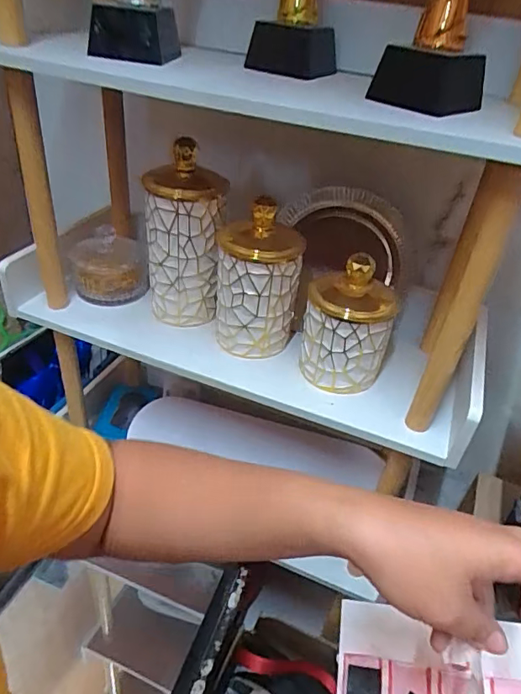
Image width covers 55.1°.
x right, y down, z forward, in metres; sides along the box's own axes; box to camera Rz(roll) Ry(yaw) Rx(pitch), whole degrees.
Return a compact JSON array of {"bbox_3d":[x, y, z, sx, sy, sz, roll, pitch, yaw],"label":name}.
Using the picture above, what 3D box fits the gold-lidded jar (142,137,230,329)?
[{"bbox_3d":[-0.100,-0.142,0.662,0.101,0.214,0.111,5,36,-3],"label":"gold-lidded jar"}]

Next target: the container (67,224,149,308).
[{"bbox_3d":[-0.218,-0.119,0.726,0.110,0.088,0.094,-7,38,-19],"label":"container"}]

